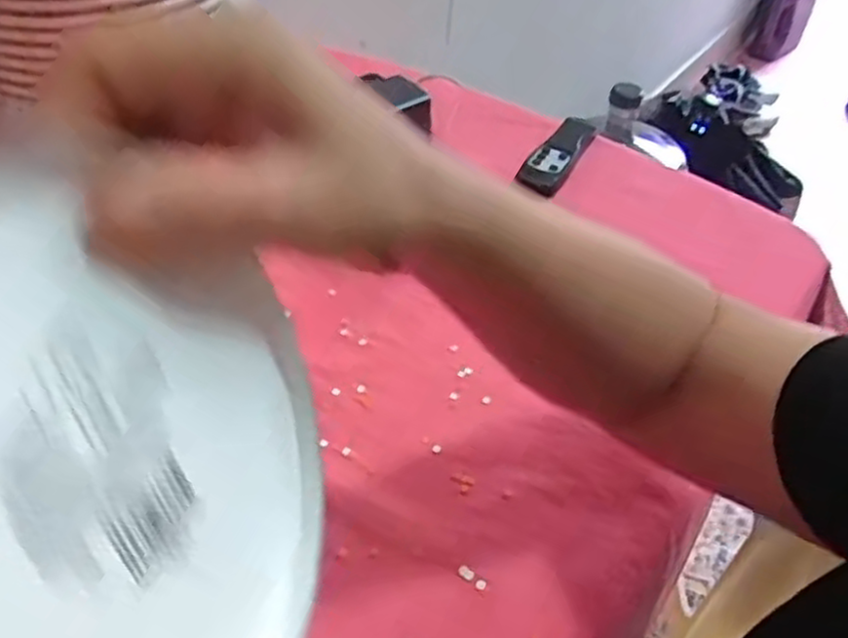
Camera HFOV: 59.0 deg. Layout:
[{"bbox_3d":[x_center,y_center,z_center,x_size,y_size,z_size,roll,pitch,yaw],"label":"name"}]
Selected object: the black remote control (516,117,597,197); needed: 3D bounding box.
[{"bbox_3d":[0.114,-0.143,0.644,0.037,0.017,0.103,21,48,19],"label":"black remote control"}]

